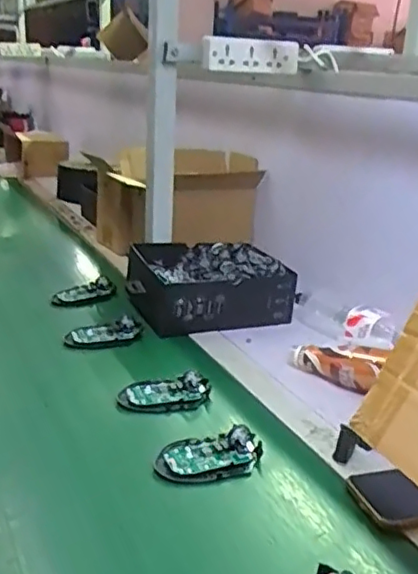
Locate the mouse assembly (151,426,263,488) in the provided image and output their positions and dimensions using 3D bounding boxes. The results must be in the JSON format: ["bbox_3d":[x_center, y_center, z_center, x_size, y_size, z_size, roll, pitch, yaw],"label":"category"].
[{"bbox_3d":[0.001,0.178,0.661,0.110,0.027,0.063,-1,20,-9],"label":"mouse assembly"}]

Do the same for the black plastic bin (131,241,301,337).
[{"bbox_3d":[-0.004,0.005,1.052,0.241,0.107,0.205,-7,22,-23],"label":"black plastic bin"}]

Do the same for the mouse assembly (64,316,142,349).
[{"bbox_3d":[-0.161,0.071,0.954,0.114,0.031,0.047,-5,22,-20],"label":"mouse assembly"}]

